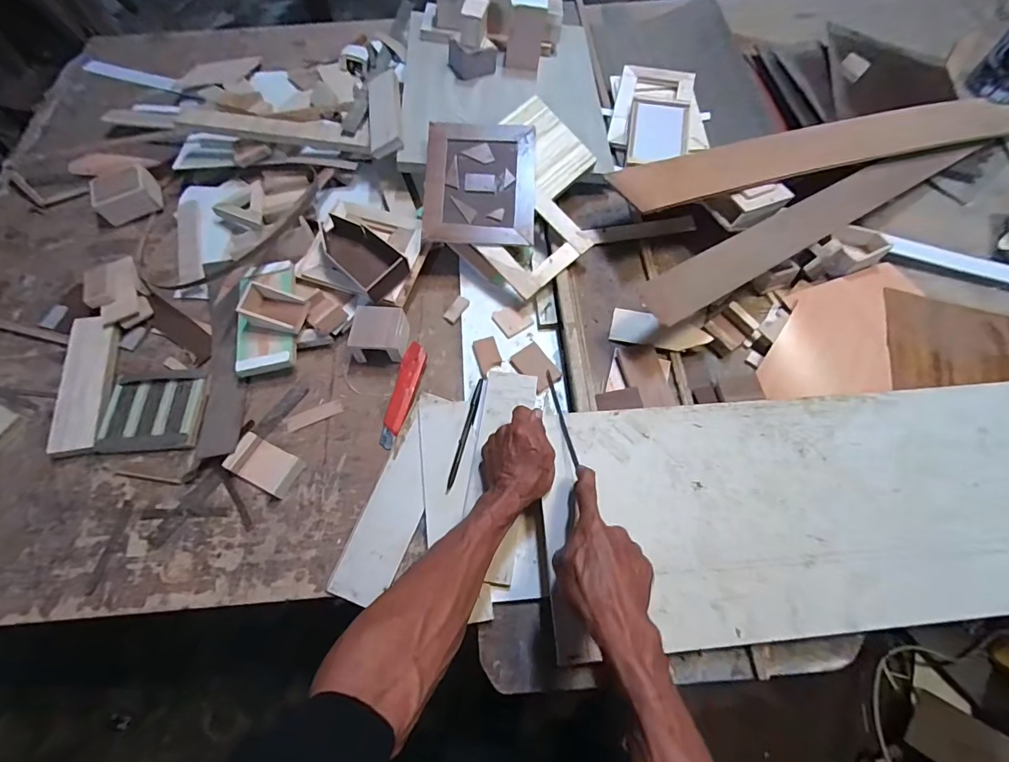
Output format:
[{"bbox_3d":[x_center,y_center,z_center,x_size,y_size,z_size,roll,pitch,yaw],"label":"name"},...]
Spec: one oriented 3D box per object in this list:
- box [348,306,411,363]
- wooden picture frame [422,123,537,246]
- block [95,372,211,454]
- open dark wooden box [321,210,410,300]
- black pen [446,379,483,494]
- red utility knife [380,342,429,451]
[{"bbox_3d":[-0.176,-0.066,0.633,0.078,0.057,0.067,2,64,3],"label":"box"},{"bbox_3d":[-0.035,-0.296,0.671,0.163,0.011,0.185,3,83,-2],"label":"wooden picture frame"},{"bbox_3d":[-0.468,0.042,0.601,0.127,0.020,0.104,-5,64,0],"label":"block"},{"bbox_3d":[-0.217,-0.191,0.668,0.075,0.034,0.164,-40,69,-16],"label":"open dark wooden box"},{"bbox_3d":[-0.051,0.067,0.579,0.009,0.004,0.155,11,65,7],"label":"black pen"},{"bbox_3d":[-0.139,0.017,0.610,0.033,0.021,0.150,11,65,7],"label":"red utility knife"}]

